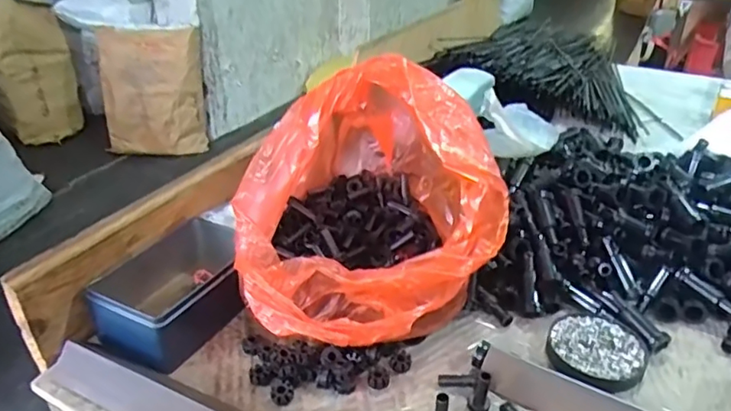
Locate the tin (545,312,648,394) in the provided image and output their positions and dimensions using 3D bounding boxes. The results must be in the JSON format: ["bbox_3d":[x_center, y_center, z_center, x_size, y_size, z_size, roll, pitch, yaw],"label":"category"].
[{"bbox_3d":[0.209,0.132,0.519,0.081,0.014,0.078,0,31,0],"label":"tin"}]

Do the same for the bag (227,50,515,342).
[{"bbox_3d":[-0.002,-0.024,0.560,0.240,0.169,0.317,-6,31,-8],"label":"bag"}]

